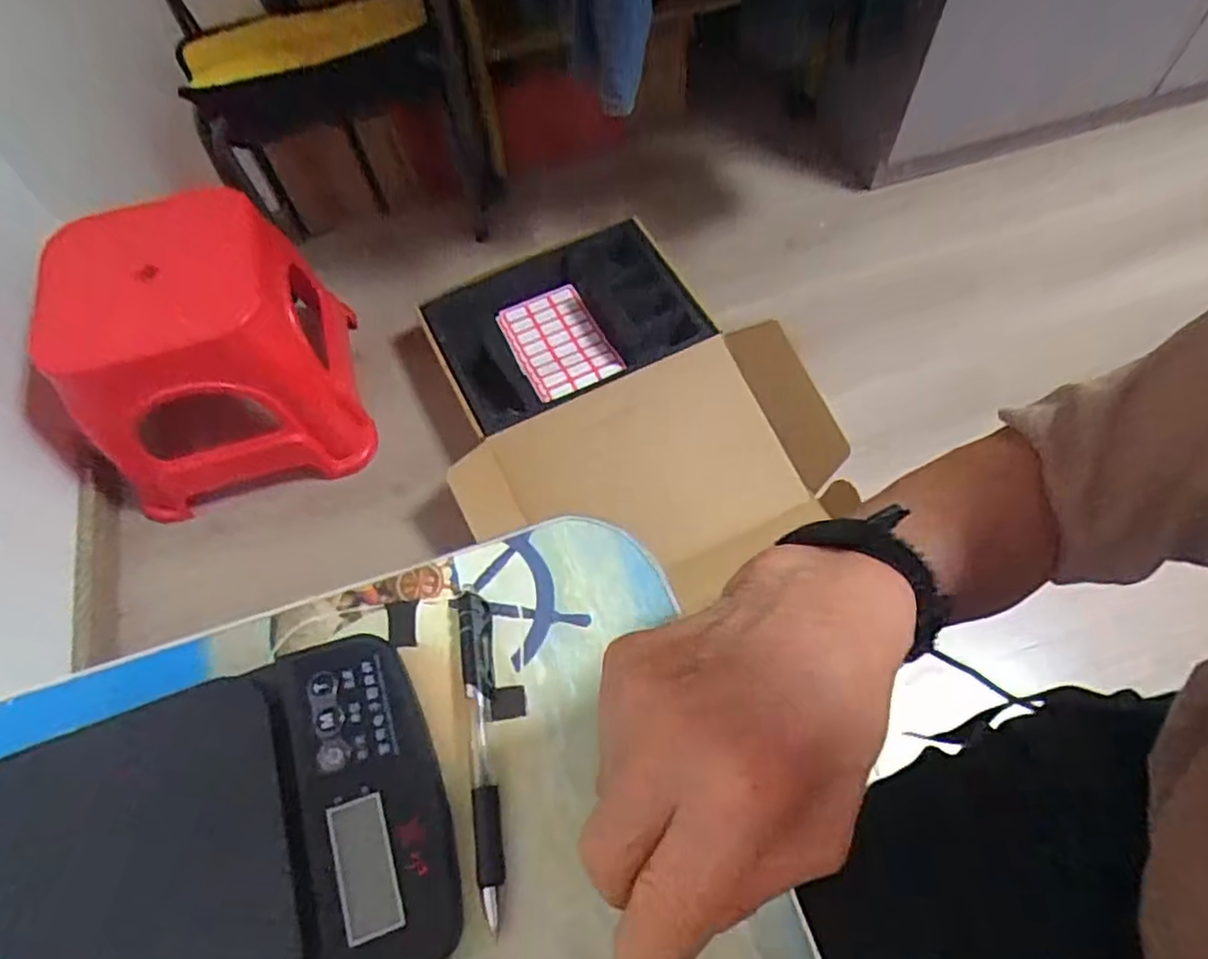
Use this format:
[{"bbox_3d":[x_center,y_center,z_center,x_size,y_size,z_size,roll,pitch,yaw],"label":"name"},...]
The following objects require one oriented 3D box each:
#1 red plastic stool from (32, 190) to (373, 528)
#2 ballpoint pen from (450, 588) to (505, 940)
[{"bbox_3d":[-0.496,-0.161,0.901,0.298,0.274,0.271,-19,63,-7],"label":"red plastic stool"},{"bbox_3d":[-0.055,0.113,0.304,0.016,0.010,0.137,-8,62,-2],"label":"ballpoint pen"}]

